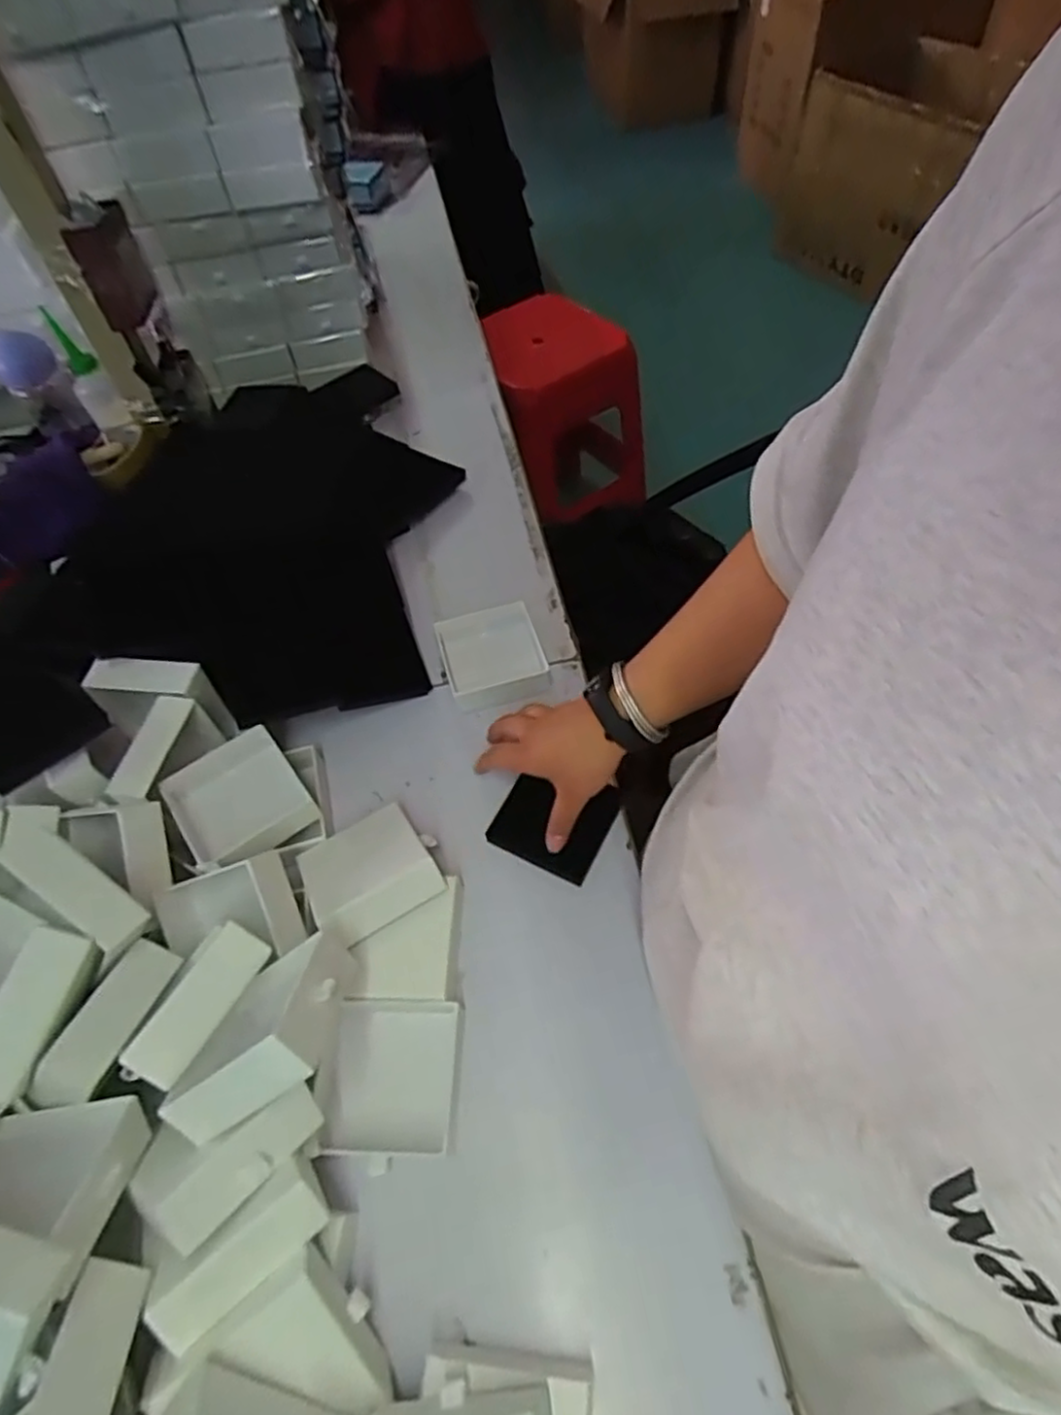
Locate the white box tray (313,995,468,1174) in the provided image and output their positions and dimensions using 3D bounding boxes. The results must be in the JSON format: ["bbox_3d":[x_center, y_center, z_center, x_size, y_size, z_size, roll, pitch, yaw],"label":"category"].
[{"bbox_3d":[-0.092,0.241,0.459,0.087,0.031,0.092,-1,55,4],"label":"white box tray"}]

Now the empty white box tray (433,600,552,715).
[{"bbox_3d":[-0.034,-0.048,0.651,0.091,0.032,0.092,-17,56,-7],"label":"empty white box tray"}]

